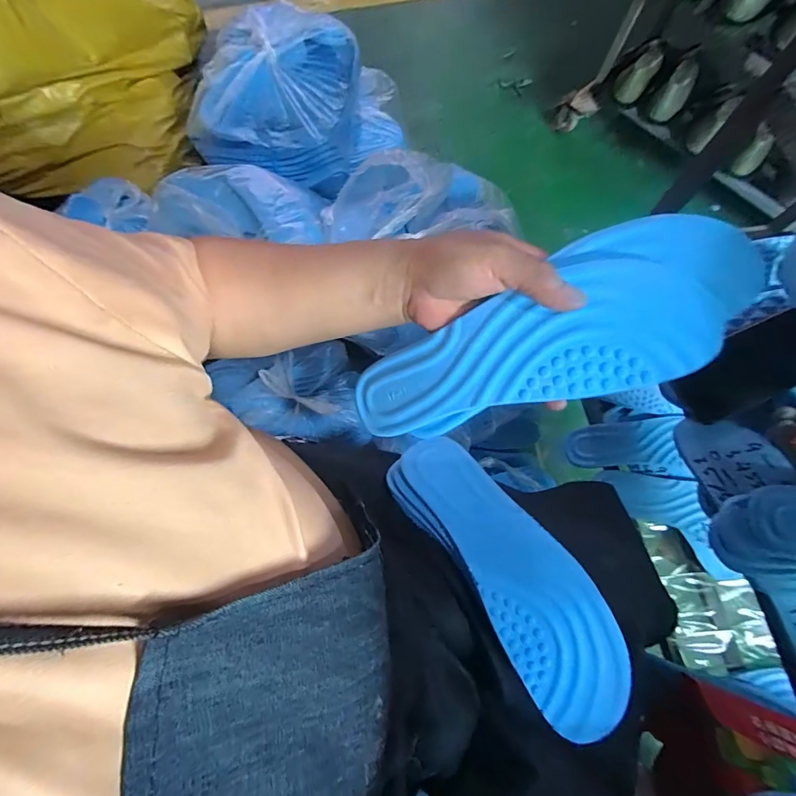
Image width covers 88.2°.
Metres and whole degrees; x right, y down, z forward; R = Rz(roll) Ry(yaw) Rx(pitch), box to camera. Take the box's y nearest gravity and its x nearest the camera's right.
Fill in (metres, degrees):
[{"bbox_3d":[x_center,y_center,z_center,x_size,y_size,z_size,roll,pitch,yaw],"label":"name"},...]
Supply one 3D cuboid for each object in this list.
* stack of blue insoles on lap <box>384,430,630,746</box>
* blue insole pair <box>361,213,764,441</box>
[{"bbox_3d":[0.089,0.137,0.343,0.084,0.032,0.247,-33,63,-10],"label":"stack of blue insoles on lap"},{"bbox_3d":[0.087,-0.036,0.284,0.271,0.036,0.094,-22,72,21],"label":"blue insole pair"}]

